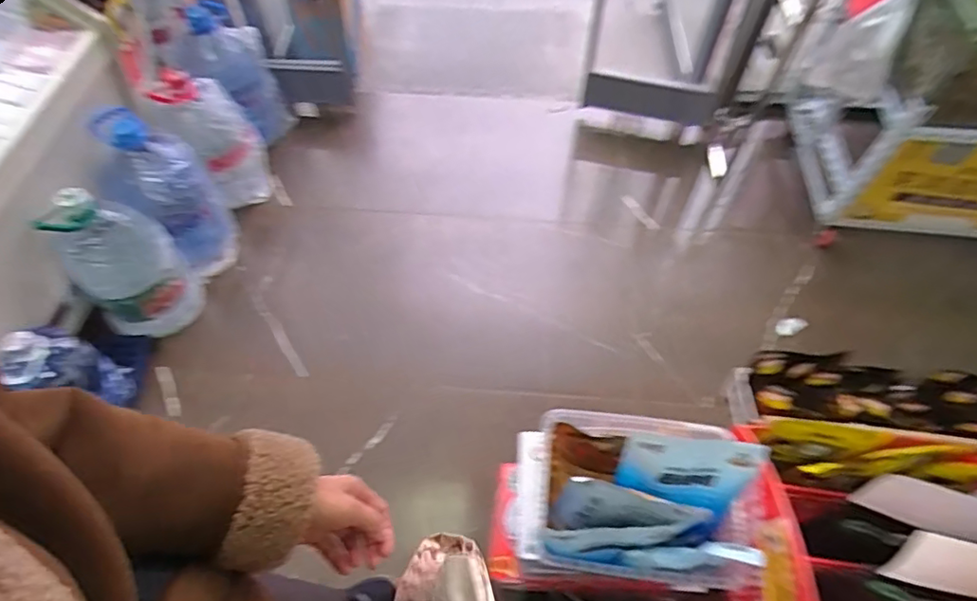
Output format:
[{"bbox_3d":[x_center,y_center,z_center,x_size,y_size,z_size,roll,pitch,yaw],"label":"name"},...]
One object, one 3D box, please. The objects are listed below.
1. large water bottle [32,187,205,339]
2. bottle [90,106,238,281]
[{"bbox_3d":[-0.913,-0.083,1.450,0.194,0.432,0.191,-4,57,-2],"label":"large water bottle"},{"bbox_3d":[-0.810,-0.271,1.473,0.178,0.403,0.221,-7,58,-5],"label":"bottle"}]

